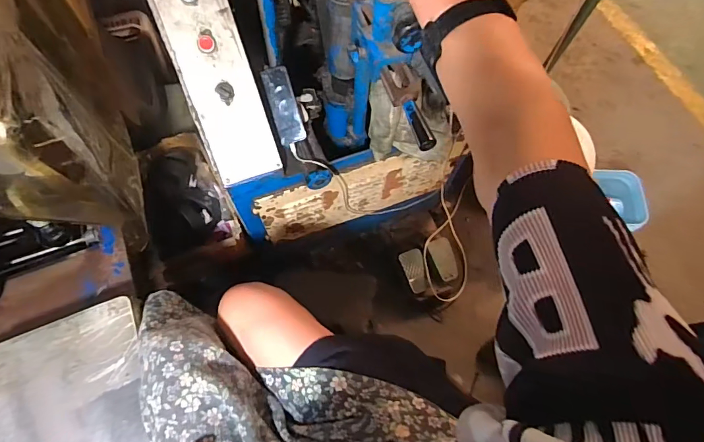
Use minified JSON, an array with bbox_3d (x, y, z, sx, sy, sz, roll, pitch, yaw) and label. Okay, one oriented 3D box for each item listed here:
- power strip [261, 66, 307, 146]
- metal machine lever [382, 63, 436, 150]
[{"bbox_3d":[-0.146,-0.248,0.902,0.057,0.024,0.159,-18,108,-9],"label":"power strip"},{"bbox_3d":[0.090,-0.172,0.619,0.045,0.027,0.142,-16,69,-8],"label":"metal machine lever"}]

